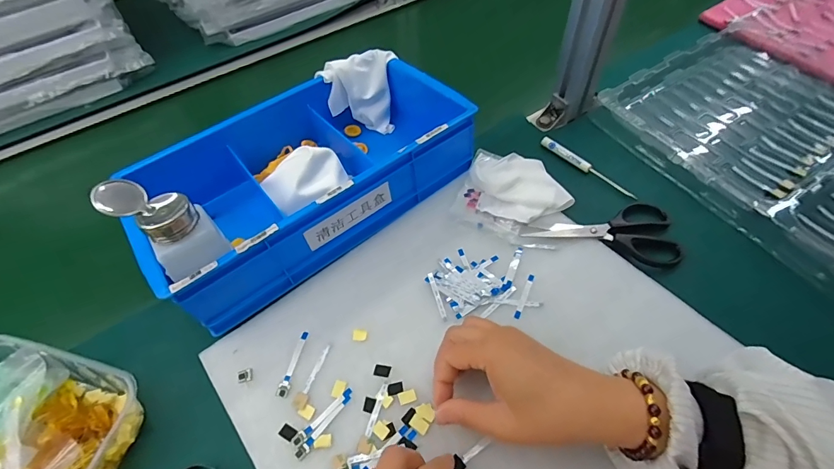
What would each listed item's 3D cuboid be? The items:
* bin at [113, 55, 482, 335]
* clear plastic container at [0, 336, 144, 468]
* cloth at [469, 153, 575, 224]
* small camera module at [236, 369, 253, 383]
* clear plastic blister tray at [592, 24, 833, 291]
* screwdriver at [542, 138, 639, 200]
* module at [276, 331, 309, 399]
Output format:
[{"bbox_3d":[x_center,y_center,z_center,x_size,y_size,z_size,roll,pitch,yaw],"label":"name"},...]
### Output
[{"bbox_3d":[-0.124,-0.084,0.453,0.343,0.080,0.209,-35,62,-18],"label":"bin"},{"bbox_3d":[-0.320,0.158,0.333,0.157,0.049,0.112,10,58,10],"label":"clear plastic container"},{"bbox_3d":[0.106,-0.063,0.458,0.092,0.023,0.111,-21,58,-10],"label":"cloth"},{"bbox_3d":[-0.157,0.127,0.365,0.014,0.004,0.011,-9,57,-2],"label":"small camera module"},{"bbox_3d":[0.471,-0.083,0.453,0.303,0.046,0.457,-28,60,-14],"label":"clear plastic blister tray"},{"bbox_3d":[0.205,-0.083,0.485,0.128,0.009,0.013,38,66,24],"label":"screwdriver"},{"bbox_3d":[-0.114,0.117,0.368,0.011,0.004,0.060,9,58,9],"label":"module"}]

